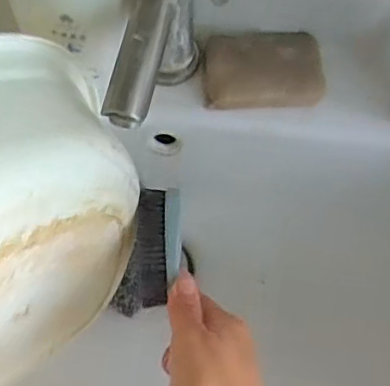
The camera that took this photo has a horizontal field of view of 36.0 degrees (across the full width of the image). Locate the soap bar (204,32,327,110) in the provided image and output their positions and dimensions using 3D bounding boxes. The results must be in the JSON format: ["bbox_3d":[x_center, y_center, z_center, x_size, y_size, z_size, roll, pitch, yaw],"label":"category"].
[{"bbox_3d":[0.058,-0.105,0.511,0.098,0.024,0.066,0,65,-2],"label":"soap bar"}]

